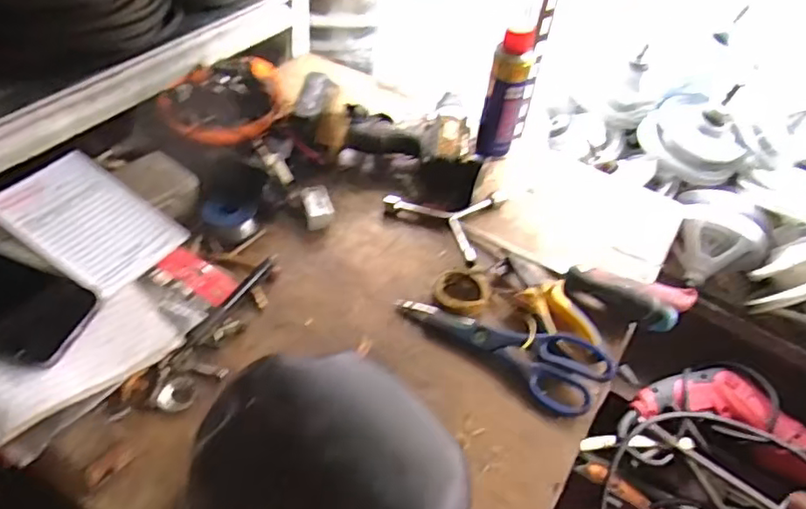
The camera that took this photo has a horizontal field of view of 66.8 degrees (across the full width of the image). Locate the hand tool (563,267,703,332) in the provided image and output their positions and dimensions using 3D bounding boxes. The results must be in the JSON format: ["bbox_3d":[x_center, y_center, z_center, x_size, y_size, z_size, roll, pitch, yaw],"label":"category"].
[{"bbox_3d":[0.230,0.042,0.627,0.123,0.031,0.041,15,44,27],"label":"hand tool"}]

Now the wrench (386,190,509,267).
[{"bbox_3d":[0.043,-0.049,0.709,0.127,0.019,0.137,21,47,13],"label":"wrench"}]

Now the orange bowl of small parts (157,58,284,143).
[{"bbox_3d":[-0.217,-0.194,0.760,0.151,0.039,0.159,4,45,-4],"label":"orange bowl of small parts"}]

